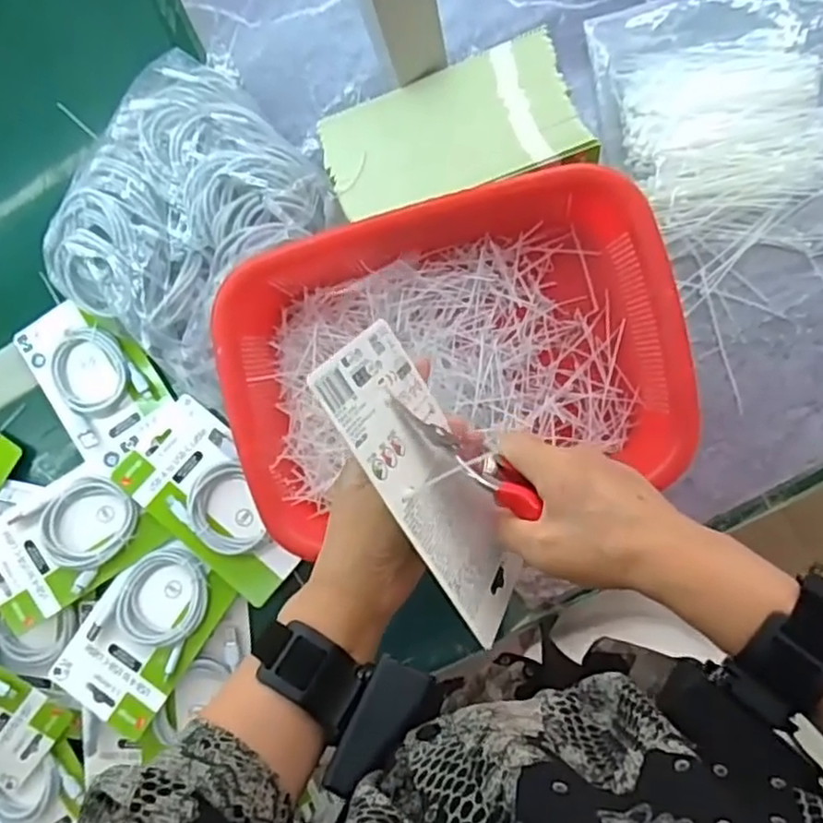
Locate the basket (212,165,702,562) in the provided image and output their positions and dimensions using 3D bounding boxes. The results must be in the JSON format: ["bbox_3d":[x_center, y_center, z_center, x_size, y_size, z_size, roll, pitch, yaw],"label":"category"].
[{"bbox_3d":[0.029,-0.033,0.540,0.337,0.079,0.246,-9,88,9],"label":"basket"}]

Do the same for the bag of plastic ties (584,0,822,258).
[{"bbox_3d":[0.260,-0.235,0.550,0.203,0.025,0.218,-8,89,9],"label":"bag of plastic ties"}]

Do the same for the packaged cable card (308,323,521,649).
[{"bbox_3d":[0.017,0.035,0.401,0.016,0.094,0.176,-27,102,33],"label":"packaged cable card"}]

